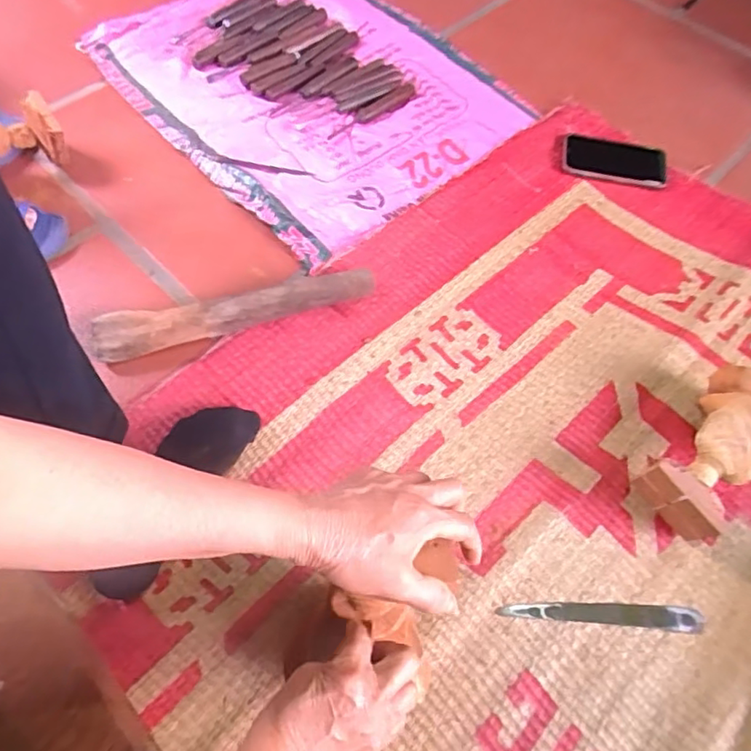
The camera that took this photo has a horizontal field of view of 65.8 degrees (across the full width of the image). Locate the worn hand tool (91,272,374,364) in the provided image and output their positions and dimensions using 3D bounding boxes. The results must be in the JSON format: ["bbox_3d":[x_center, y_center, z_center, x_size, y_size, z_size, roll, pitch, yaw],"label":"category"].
[{"bbox_3d":[-0.164,-0.076,0.697,0.327,0.039,0.047,-14,63,-8],"label":"worn hand tool"}]

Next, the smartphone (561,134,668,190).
[{"bbox_3d":[0.341,-0.308,0.830,0.144,0.015,0.074,10,63,4],"label":"smartphone"}]

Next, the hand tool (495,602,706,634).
[{"bbox_3d":[0.216,0.228,0.557,0.191,0.005,0.022,4,62,2],"label":"hand tool"}]

